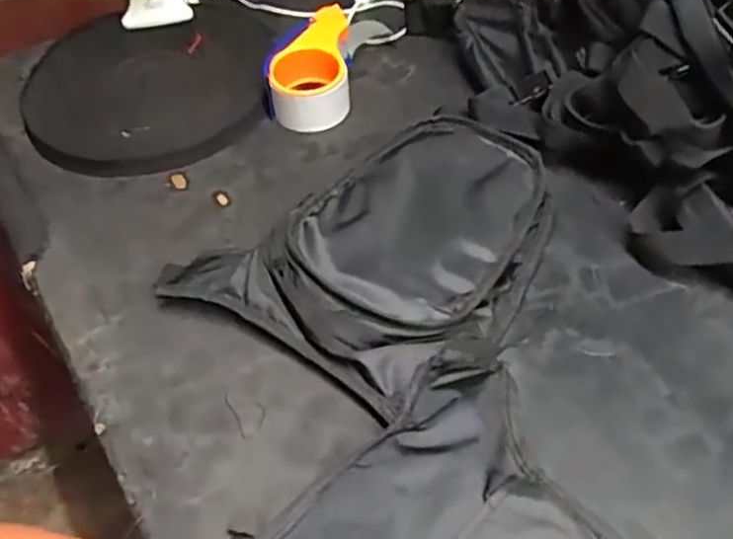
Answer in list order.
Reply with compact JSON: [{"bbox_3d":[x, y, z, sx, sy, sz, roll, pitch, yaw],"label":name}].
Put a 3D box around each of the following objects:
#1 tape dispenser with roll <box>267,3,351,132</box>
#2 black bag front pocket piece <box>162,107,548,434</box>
[{"bbox_3d":[-0.060,-0.217,0.718,0.082,0.067,0.135,-3,47,2],"label":"tape dispenser with roll"},{"bbox_3d":[0.013,-0.031,0.561,0.264,0.046,0.285,24,53,25],"label":"black bag front pocket piece"}]

